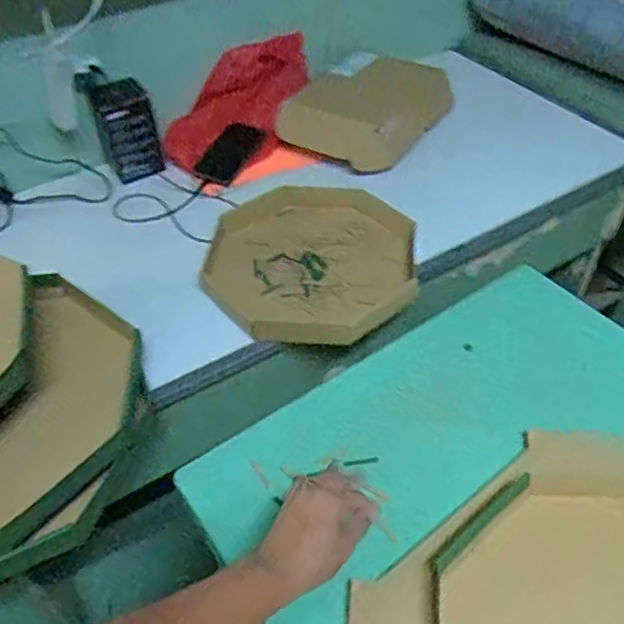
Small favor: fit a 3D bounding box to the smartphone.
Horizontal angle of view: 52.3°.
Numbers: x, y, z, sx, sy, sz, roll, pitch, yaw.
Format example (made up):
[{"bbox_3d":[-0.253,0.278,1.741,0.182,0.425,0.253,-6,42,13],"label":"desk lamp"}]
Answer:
[{"bbox_3d":[-0.143,-0.281,1.125,0.008,0.070,0.148,11,61,53],"label":"smartphone"}]

